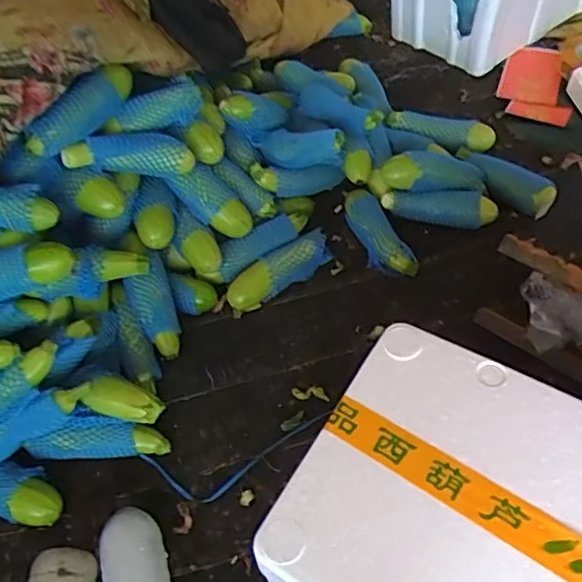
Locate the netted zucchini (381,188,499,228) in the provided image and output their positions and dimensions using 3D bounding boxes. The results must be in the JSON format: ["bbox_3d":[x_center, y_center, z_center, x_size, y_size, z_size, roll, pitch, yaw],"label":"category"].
[{"bbox_3d":[0.283,-0.158,1.175,0.205,0.061,0.057,1,53,6],"label":"netted zucchini"}]

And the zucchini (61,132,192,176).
[{"bbox_3d":[-0.279,-0.235,1.052,0.215,0.057,0.067,-5,51,-29],"label":"zucchini"}]

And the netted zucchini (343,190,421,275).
[{"bbox_3d":[0.161,-0.110,1.165,0.072,0.058,0.202,-24,55,-12],"label":"netted zucchini"}]

